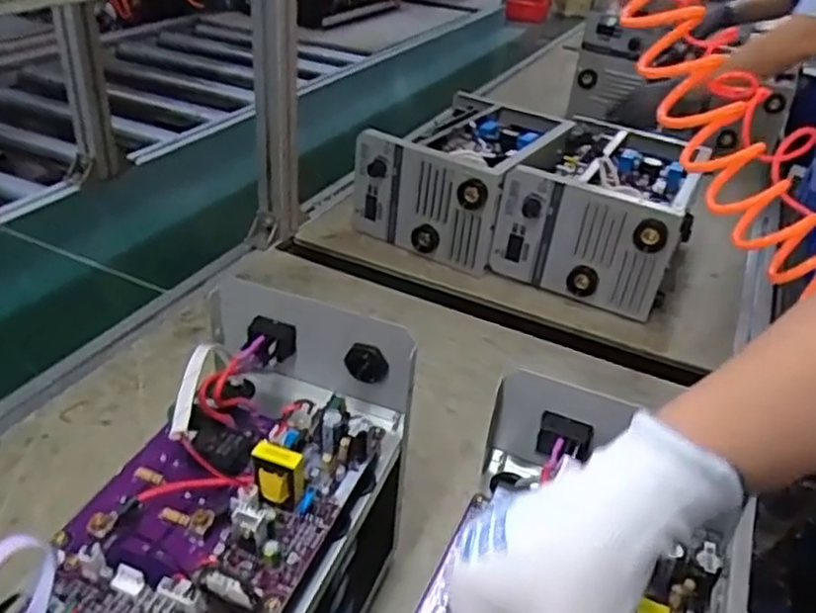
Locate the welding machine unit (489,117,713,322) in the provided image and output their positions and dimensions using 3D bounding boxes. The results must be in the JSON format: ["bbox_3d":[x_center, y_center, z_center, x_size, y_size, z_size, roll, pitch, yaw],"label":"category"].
[{"bbox_3d":[0.269,-0.131,0.952,0.219,0.157,0.267,20,36,22],"label":"welding machine unit"}]

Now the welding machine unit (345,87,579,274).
[{"bbox_3d":[0.086,-0.191,1.027,0.226,0.152,0.280,23,38,27],"label":"welding machine unit"}]

